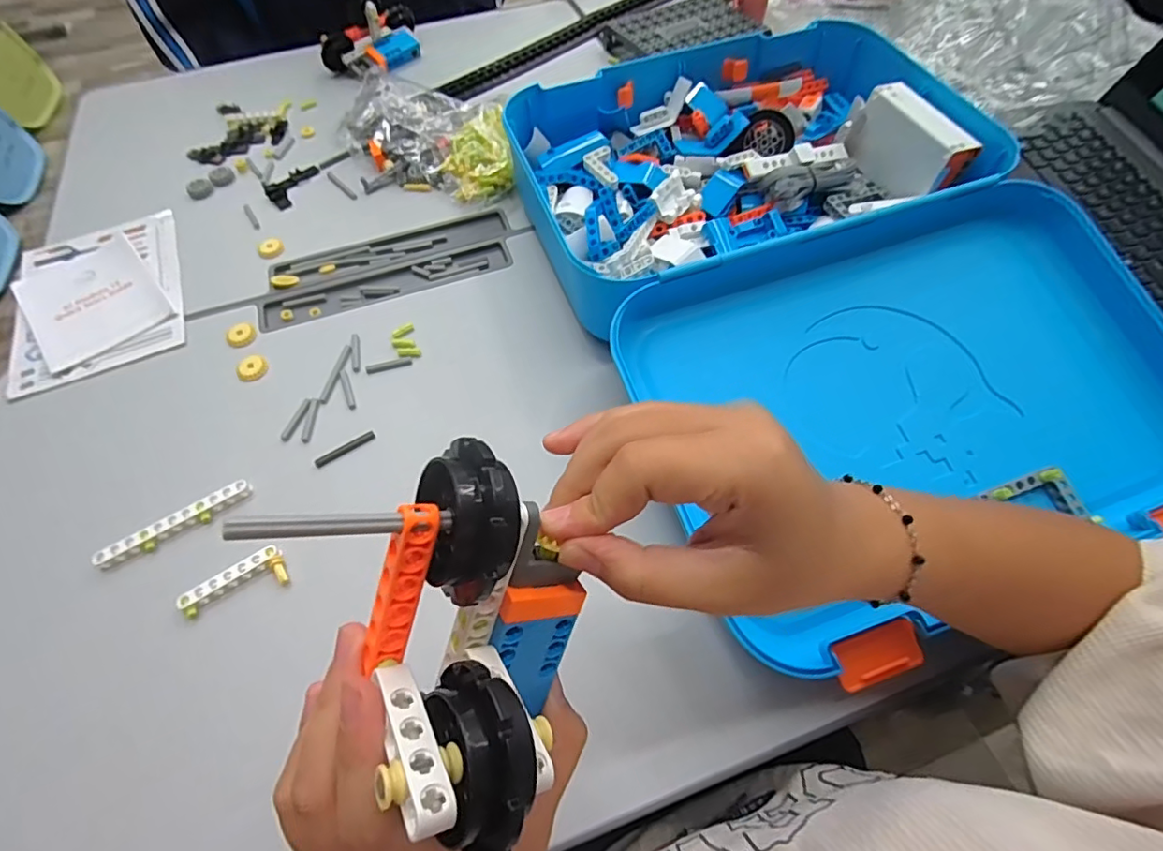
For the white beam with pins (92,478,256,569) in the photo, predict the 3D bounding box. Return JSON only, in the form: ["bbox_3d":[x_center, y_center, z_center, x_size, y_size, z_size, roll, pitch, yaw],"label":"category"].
[{"bbox_3d":[-0.299,0.074,0.413,0.106,0.014,0.016,-30,65,-18],"label":"white beam with pins"}]

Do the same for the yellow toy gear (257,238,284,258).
[{"bbox_3d":[-0.318,-0.183,0.568,0.024,0.006,0.026,1,60,-1],"label":"yellow toy gear"}]

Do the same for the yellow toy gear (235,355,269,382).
[{"bbox_3d":[-0.289,-0.051,0.487,0.024,0.004,0.026,-16,61,-11],"label":"yellow toy gear"}]

